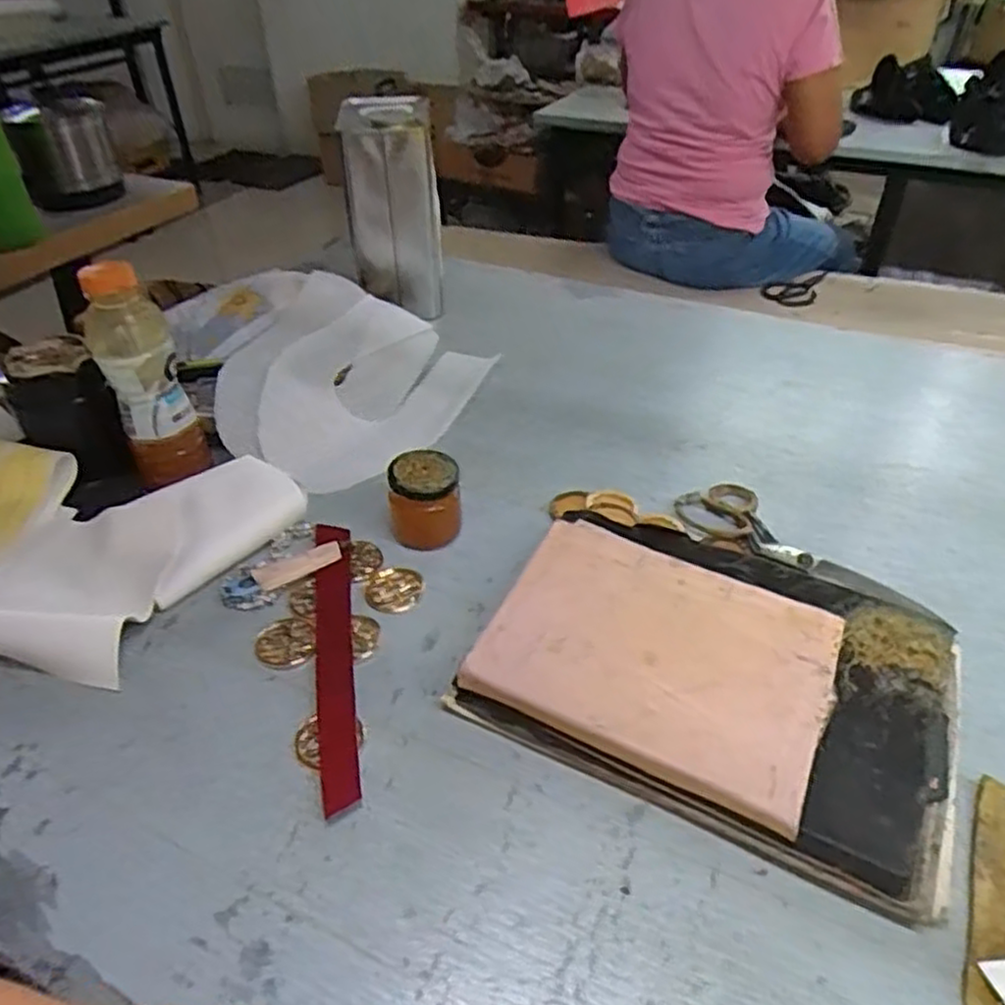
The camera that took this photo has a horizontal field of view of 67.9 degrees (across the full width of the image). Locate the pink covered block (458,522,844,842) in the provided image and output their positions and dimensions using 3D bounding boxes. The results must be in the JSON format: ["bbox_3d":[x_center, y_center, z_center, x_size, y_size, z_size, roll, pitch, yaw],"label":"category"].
[{"bbox_3d":[0.105,0.097,0.505,0.218,0.018,0.163,20,44,24],"label":"pink covered block"}]

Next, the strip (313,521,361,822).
[{"bbox_3d":[-0.126,0.108,0.558,0.028,0.014,0.251,-8,38,-7],"label":"strip"}]

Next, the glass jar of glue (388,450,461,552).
[{"bbox_3d":[-0.065,-0.001,0.639,0.061,0.073,0.053,-2,40,-1],"label":"glass jar of glue"}]

